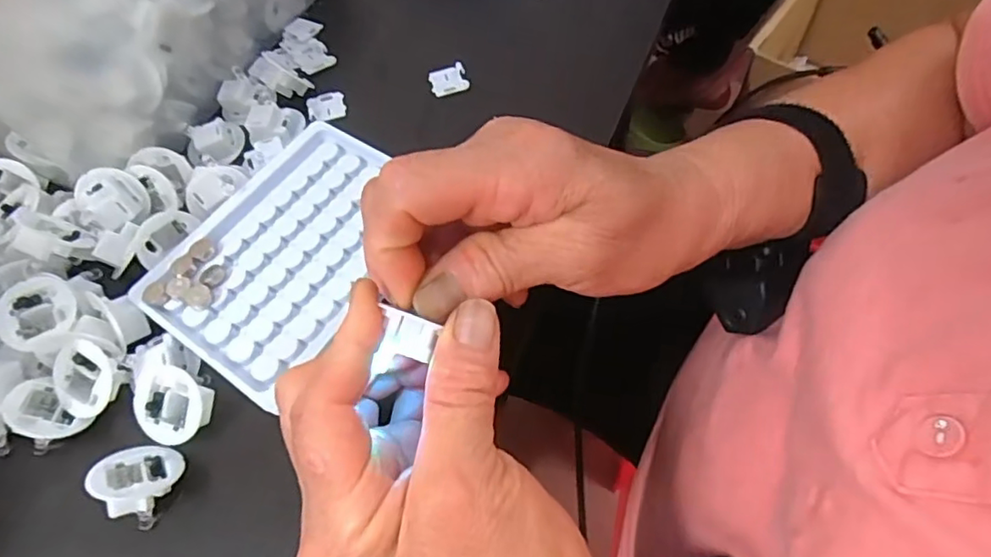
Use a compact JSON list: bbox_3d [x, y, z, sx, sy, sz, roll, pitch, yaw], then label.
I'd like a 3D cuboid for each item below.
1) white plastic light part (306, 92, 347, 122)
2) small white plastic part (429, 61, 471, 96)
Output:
[{"bbox_3d":[-0.100,-0.102,0.349,0.021,0.004,0.018,-14,61,-4],"label":"white plastic light part"},{"bbox_3d":[-0.028,-0.118,0.352,0.022,0.006,0.019,-13,60,-3],"label":"small white plastic part"}]

